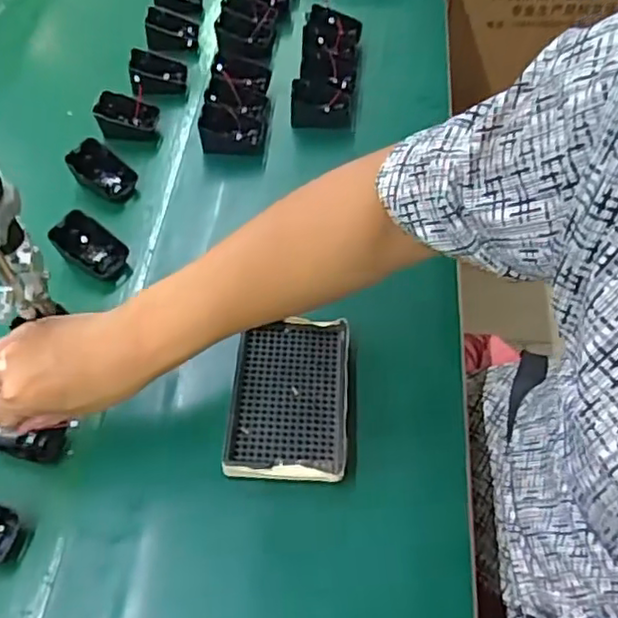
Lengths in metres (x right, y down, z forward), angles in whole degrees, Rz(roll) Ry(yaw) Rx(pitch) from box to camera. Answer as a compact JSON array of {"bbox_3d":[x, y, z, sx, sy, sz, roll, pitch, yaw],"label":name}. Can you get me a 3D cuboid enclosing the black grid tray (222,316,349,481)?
[{"bbox_3d":[-0.016,0.073,0.541,0.093,0.026,0.141,1,53,2],"label":"black grid tray"}]

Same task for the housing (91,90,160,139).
[{"bbox_3d":[-0.208,-0.218,0.746,0.061,0.044,0.034,4,54,6],"label":"housing"}]

